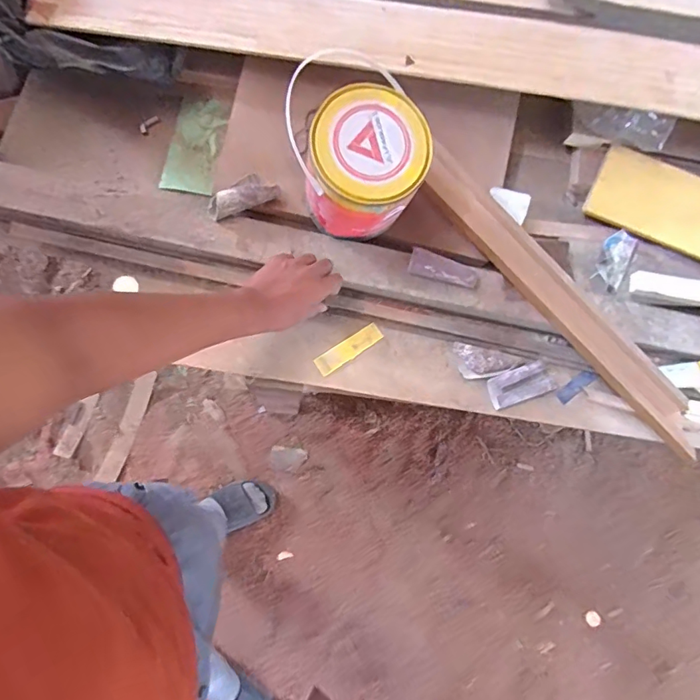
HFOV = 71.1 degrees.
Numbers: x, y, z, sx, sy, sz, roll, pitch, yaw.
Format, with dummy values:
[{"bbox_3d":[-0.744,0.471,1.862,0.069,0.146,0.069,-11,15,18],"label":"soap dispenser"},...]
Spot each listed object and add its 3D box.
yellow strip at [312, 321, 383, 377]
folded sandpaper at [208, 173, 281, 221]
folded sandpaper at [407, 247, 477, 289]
[{"bbox_3d":[-0.002,-0.001,0.742,0.109,0.004,0.031,-33,90,-11],"label":"yellow strip"},{"bbox_3d":[-0.157,-0.224,0.713,0.104,0.029,0.040,-25,82,-11],"label":"folded sandpaper"},{"bbox_3d":[0.140,-0.121,0.724,0.104,0.012,0.036,12,86,-5],"label":"folded sandpaper"}]

